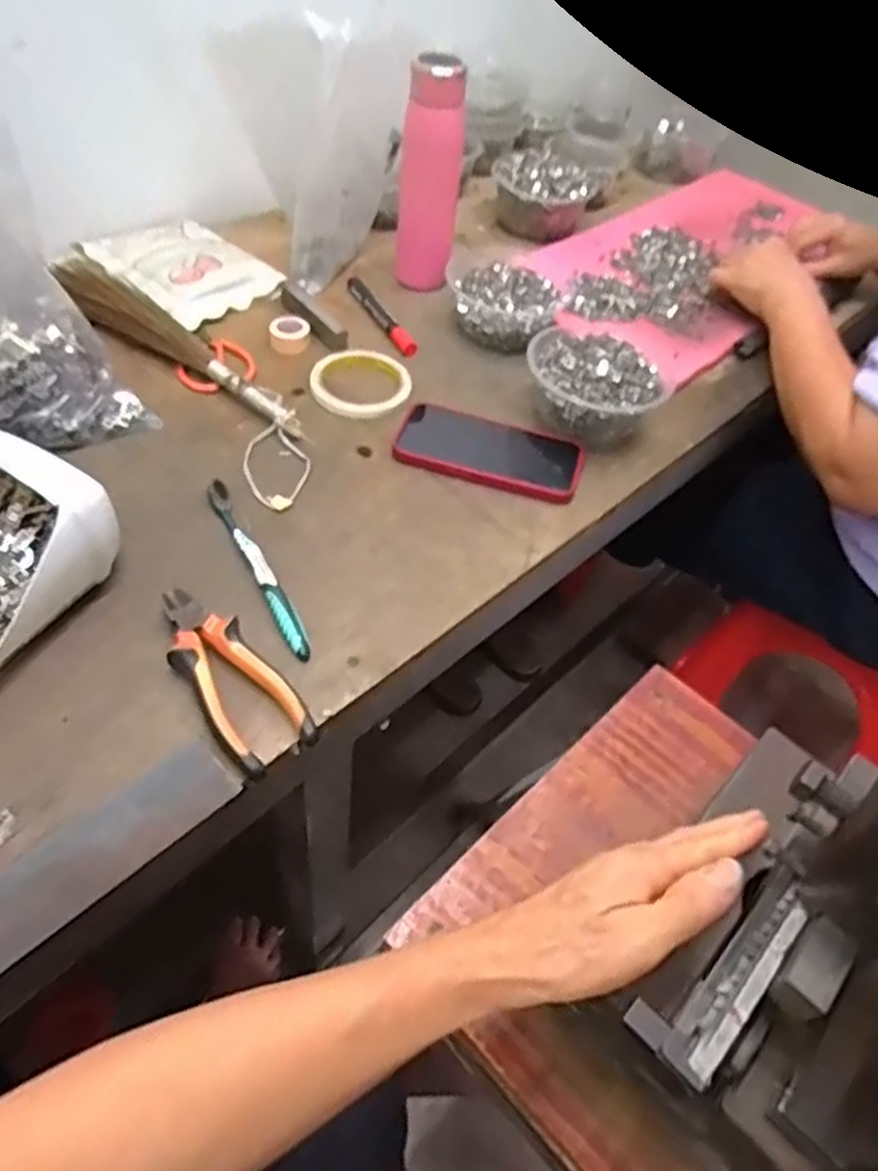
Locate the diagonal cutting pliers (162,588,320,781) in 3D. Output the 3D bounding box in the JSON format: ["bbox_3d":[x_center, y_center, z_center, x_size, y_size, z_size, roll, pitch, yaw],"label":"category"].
[{"bbox_3d":[-0.142,0.056,0.504,0.056,0.024,0.148,-29,58,-27],"label":"diagonal cutting pliers"}]

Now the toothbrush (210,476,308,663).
[{"bbox_3d":[-0.139,-0.017,0.570,0.015,0.011,0.178,-21,55,-23],"label":"toothbrush"}]

